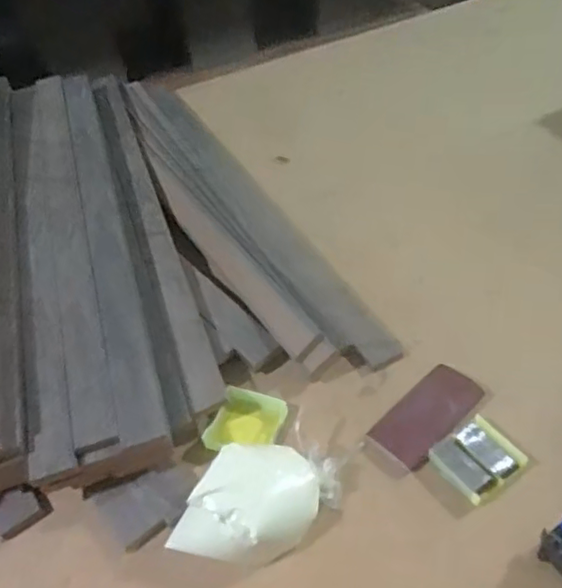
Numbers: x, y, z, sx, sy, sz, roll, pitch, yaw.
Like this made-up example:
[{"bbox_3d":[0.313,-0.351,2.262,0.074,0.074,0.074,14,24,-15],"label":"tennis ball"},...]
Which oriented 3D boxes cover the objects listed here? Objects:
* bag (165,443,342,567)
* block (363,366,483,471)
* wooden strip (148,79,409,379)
[{"bbox_3d":[-0.023,0.180,0.544,0.150,0.054,0.092,-34,52,-24],"label":"bag"},{"bbox_3d":[0.145,0.120,0.615,0.114,0.020,0.059,-37,53,-27],"label":"block"},{"bbox_3d":[-0.059,-0.145,0.880,0.062,0.029,0.697,-24,48,-16],"label":"wooden strip"}]

